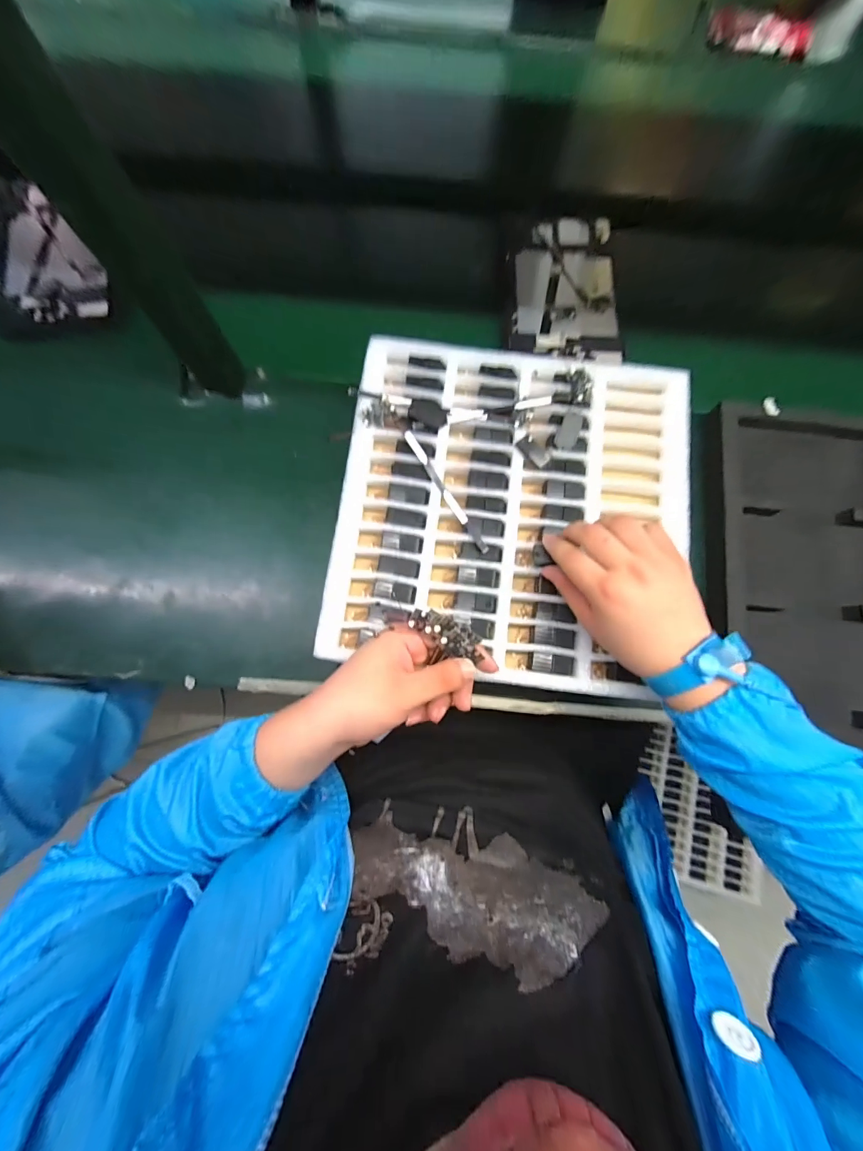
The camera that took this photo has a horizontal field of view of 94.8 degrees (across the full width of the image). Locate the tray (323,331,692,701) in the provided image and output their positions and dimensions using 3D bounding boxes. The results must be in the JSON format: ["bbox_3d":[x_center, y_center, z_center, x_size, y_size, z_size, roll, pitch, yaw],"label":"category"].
[{"bbox_3d":[0.080,-0.071,0.408,0.335,0.049,0.343,7,77,1],"label":"tray"}]

